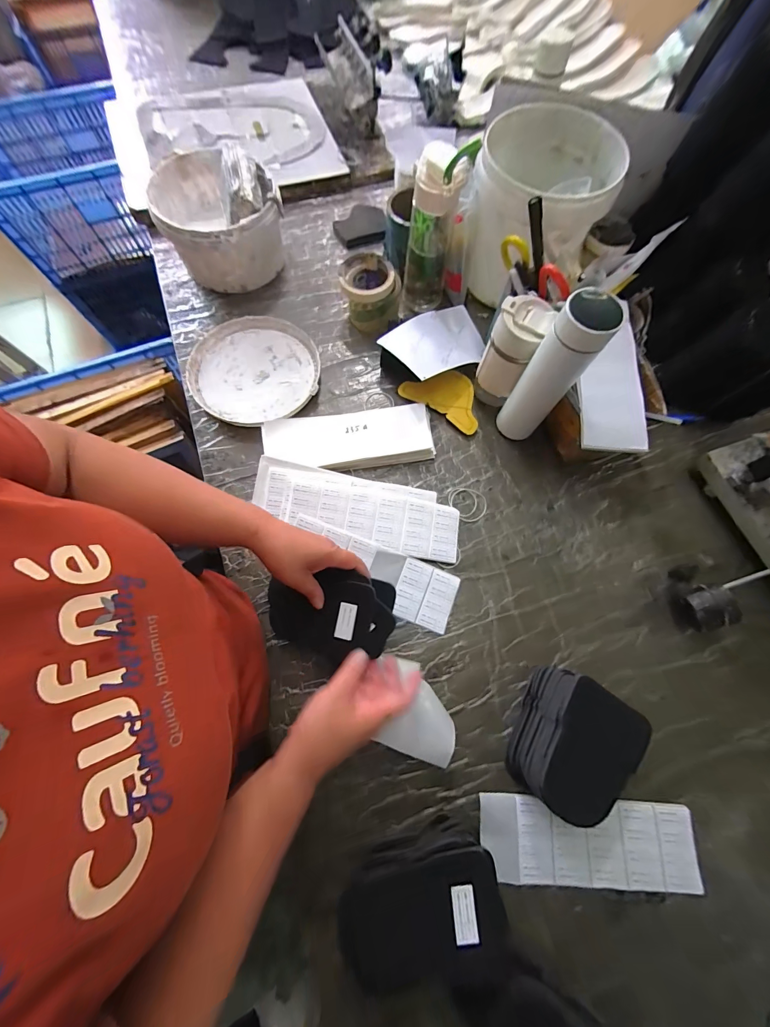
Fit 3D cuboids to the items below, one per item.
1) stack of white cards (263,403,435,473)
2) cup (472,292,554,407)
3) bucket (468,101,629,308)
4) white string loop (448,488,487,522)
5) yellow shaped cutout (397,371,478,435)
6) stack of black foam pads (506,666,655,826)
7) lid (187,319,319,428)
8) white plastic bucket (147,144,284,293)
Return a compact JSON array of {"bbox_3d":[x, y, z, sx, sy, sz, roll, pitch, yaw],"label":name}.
[{"bbox_3d":[-0.056,-0.120,0.552,0.257,0.028,0.092,-6,73,-4],"label":"stack of white cards"},{"bbox_3d":[0.196,-0.245,0.531,0.070,0.149,0.072,0,73,-2],"label":"cup"},{"bbox_3d":[0.237,-0.488,0.579,0.207,0.185,0.225,23,73,5],"label":"bucket"},{"bbox_3d":[0.130,-0.014,0.542,0.059,0.005,0.056,0,73,-2],"label":"white string loop"},{"bbox_3d":[0.107,-0.205,0.594,0.145,0.007,0.087,33,81,9],"label":"yellow shaped cutout"},{"bbox_3d":[0.216,0.269,0.406,0.093,0.085,0.138,31,74,8],"label":"stack of black foam pads"},{"bbox_3d":[-0.223,-0.247,0.597,0.210,0.020,0.208,0,73,-2],"label":"lid"},{"bbox_3d":[-0.297,-0.531,0.625,0.195,0.130,0.231,-27,75,-10],"label":"white plastic bucket"}]

